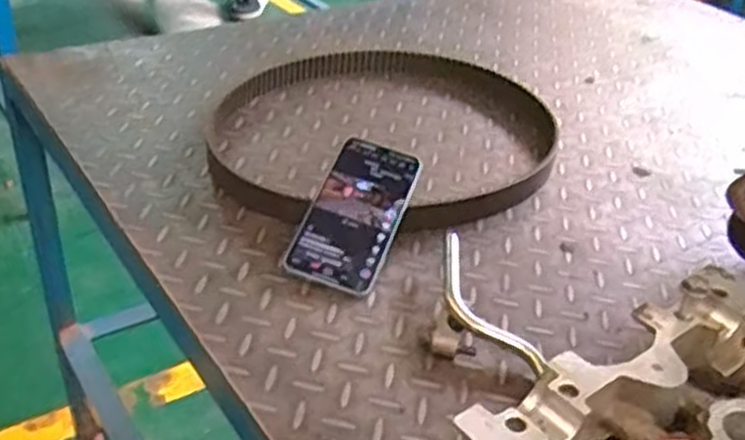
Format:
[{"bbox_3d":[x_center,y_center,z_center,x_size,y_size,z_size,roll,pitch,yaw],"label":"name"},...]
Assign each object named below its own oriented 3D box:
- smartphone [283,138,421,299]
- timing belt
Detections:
[{"bbox_3d":[-0.014,-0.007,0.698,0.081,0.012,0.156,20,58,6],"label":"smartphone"},{"bbox_3d":[0.009,-0.102,0.882,0.381,0.042,0.370,-5,37,-9],"label":"timing belt"}]

